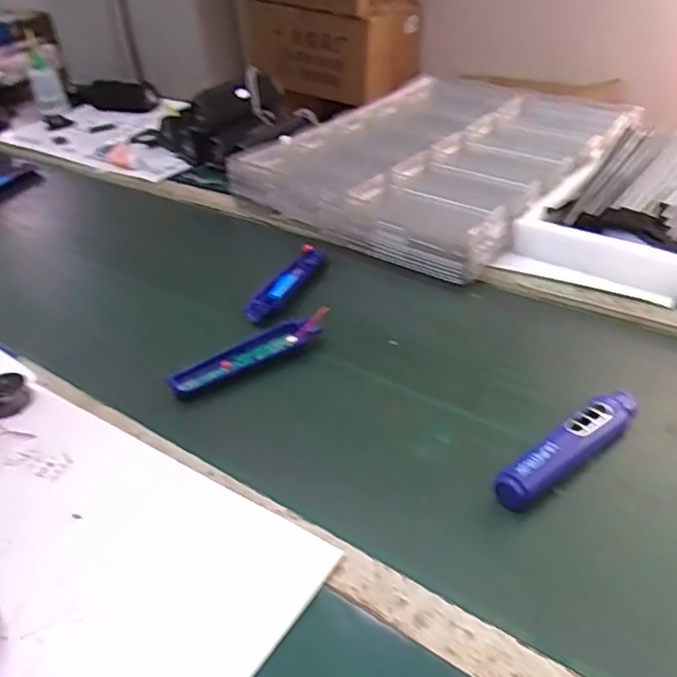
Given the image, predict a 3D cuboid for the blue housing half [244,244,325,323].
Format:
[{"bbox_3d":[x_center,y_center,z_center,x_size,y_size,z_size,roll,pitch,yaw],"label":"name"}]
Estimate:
[{"bbox_3d":[-0.066,-0.070,0.794,0.032,0.018,0.162,11,39,20],"label":"blue housing half"}]

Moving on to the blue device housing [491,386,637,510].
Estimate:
[{"bbox_3d":[0.201,0.090,0.539,0.174,0.031,0.030,-28,42,-29],"label":"blue device housing"}]

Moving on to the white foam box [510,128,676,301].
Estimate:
[{"bbox_3d":[0.446,-0.166,0.823,0.279,0.065,0.371,25,45,34],"label":"white foam box"}]

